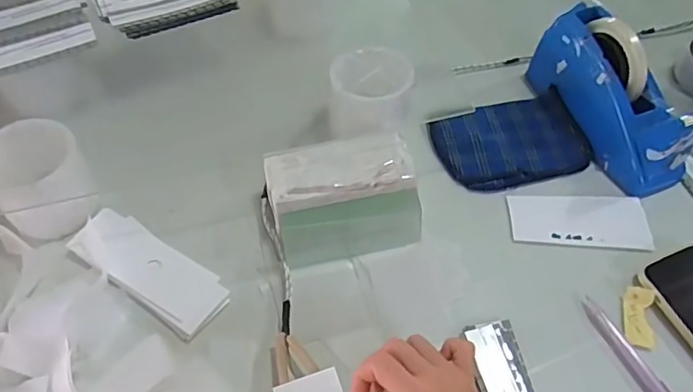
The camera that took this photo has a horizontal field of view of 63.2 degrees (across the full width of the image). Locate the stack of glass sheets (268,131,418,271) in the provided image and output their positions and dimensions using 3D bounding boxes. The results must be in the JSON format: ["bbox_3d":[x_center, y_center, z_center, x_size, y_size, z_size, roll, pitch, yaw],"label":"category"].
[{"bbox_3d":[-0.003,0.002,0.567,0.140,0.062,0.103,-11,56,-9],"label":"stack of glass sheets"}]

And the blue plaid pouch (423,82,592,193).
[{"bbox_3d":[0.188,-0.064,0.644,0.164,0.018,0.109,-13,56,-11],"label":"blue plaid pouch"}]

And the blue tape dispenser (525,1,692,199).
[{"bbox_3d":[0.295,-0.109,0.626,0.065,0.125,0.219,-22,70,-16],"label":"blue tape dispenser"}]

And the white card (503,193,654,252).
[{"bbox_3d":[0.246,0.025,0.593,0.144,0.008,0.067,2,55,0],"label":"white card"}]

